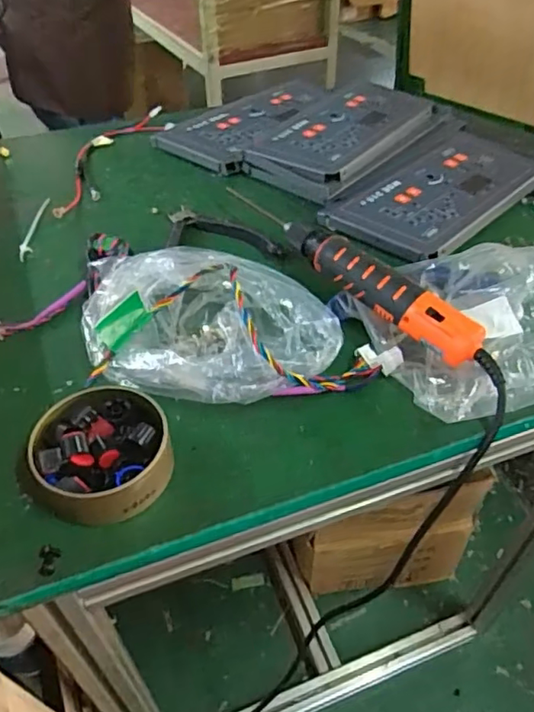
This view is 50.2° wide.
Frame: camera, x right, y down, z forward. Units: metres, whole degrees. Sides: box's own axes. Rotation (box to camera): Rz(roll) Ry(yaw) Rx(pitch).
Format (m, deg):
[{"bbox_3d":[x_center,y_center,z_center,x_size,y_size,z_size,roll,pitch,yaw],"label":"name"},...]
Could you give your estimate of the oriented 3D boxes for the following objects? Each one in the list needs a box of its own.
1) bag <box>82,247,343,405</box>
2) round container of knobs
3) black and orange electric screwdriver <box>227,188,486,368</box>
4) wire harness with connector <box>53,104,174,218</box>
[{"bbox_3d":[-0.053,-0.033,0.492,0.228,0.060,0.141,13,46,13],"label":"bag"},{"bbox_3d":[-0.120,0.072,0.417,0.097,0.035,0.099,0,45,0],"label":"round container of knobs"},{"bbox_3d":[0.072,-0.085,0.548,0.032,0.047,0.306,-29,51,-26],"label":"black and orange electric screwdriver"},{"bbox_3d":[-0.214,-0.275,0.777,0.091,0.022,0.302,19,48,19],"label":"wire harness with connector"}]

